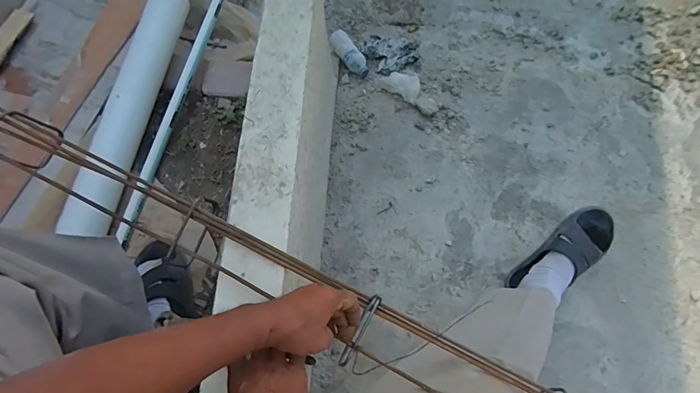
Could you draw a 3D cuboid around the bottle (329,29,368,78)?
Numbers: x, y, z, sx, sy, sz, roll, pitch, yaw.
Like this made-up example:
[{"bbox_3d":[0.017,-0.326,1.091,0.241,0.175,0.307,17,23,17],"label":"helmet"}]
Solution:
[{"bbox_3d":[-0.002,-0.429,1.179,0.054,0.047,0.156,-35,86,-11],"label":"bottle"}]

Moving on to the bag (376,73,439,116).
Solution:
[{"bbox_3d":[0.180,-0.316,1.143,0.198,0.046,0.103,38,75,13],"label":"bag"}]

